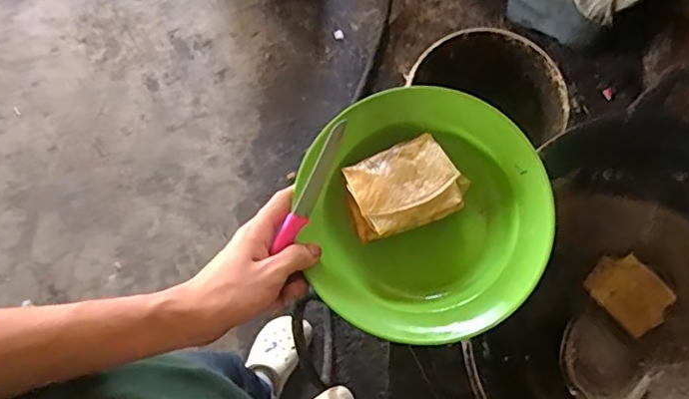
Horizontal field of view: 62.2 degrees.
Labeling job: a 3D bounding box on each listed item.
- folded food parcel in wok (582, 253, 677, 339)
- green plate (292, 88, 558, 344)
[{"bbox_3d":[0.368,0.119,0.737,0.079,0.012,0.098,-41,80,-7],"label":"folded food parcel in wok"},{"bbox_3d":[0.067,0.014,0.491,0.204,0.057,0.209,0,78,1],"label":"green plate"}]

